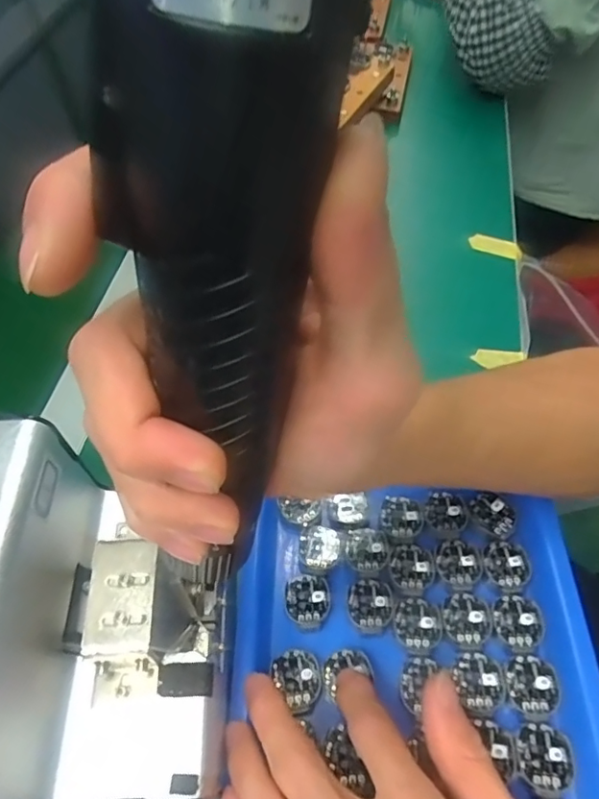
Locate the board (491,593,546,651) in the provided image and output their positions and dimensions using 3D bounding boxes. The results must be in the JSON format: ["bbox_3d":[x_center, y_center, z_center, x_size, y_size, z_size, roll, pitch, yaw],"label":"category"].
[{"bbox_3d":[0.114,0.114,0.277,0.025,0.004,0.026,-2,56,3],"label":"board"}]

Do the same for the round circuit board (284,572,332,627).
[{"bbox_3d":[0.004,0.107,0.289,0.024,0.004,0.027,3,57,6],"label":"round circuit board"}]

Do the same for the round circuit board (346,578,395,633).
[{"bbox_3d":[0.038,0.108,0.285,0.025,0.004,0.027,-2,56,3],"label":"round circuit board"}]

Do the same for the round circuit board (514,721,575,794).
[{"bbox_3d":[0.112,0.163,0.243,0.024,0.004,0.027,21,61,17],"label":"round circuit board"}]

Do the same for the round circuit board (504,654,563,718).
[{"bbox_3d":[0.113,0.138,0.259,0.025,0.004,0.026,-2,56,3],"label":"round circuit board"}]

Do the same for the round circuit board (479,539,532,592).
[{"bbox_3d":[0.114,0.090,0.294,0.025,0.004,0.026,-2,56,3],"label":"round circuit board"}]

